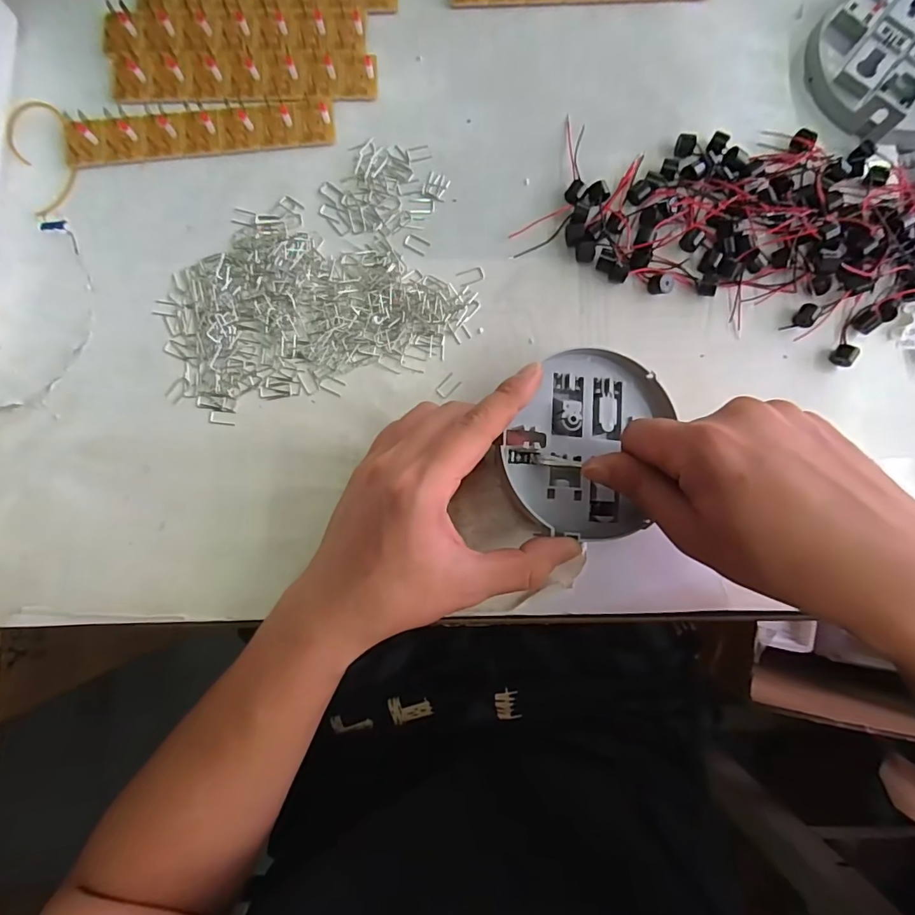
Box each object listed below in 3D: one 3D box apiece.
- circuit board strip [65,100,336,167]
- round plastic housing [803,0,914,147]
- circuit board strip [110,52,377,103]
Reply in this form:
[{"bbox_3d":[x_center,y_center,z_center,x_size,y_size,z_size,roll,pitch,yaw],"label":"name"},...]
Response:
[{"bbox_3d":[-0.158,-0.203,0.306,0.160,0.010,0.028,-6,85,-1],"label":"circuit board strip"},{"bbox_3d":[0.273,-0.245,0.303,0.092,0.021,0.094,0,85,0],"label":"round plastic housing"},{"bbox_3d":[-0.133,-0.239,0.310,0.160,0.005,0.033,-2,85,0],"label":"circuit board strip"}]

